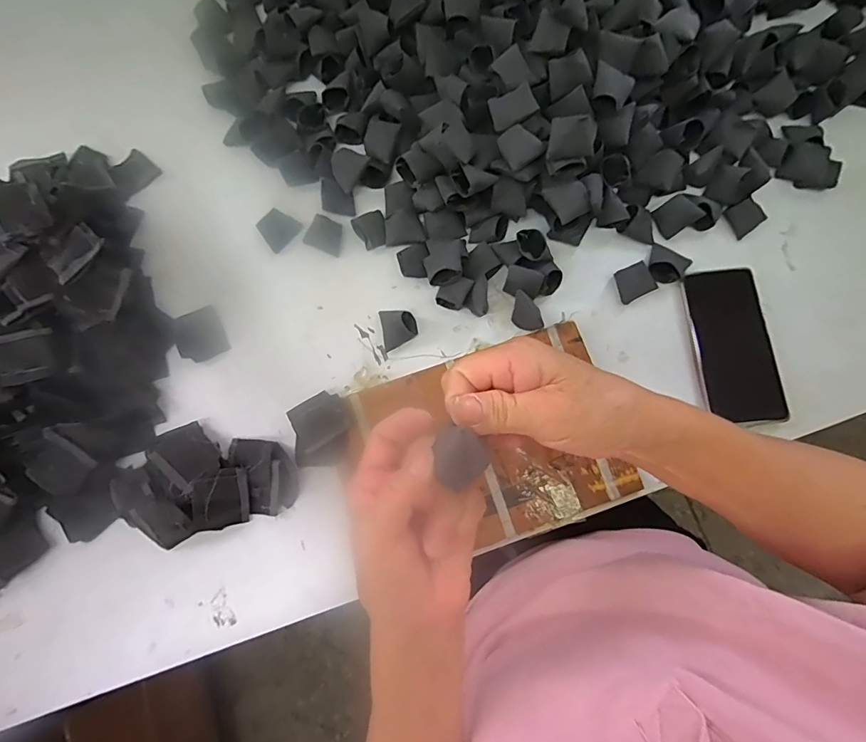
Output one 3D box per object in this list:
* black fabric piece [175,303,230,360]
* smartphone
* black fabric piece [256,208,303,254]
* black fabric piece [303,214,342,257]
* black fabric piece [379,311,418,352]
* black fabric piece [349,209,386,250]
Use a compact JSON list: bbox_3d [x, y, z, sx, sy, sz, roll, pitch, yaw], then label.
[{"bbox_3d":[-0.248,-0.039,0.484,0.048,0.004,0.056,-24,79,-18],"label":"black fabric piece"},{"bbox_3d":[0.306,-0.026,0.461,0.076,0.014,0.157,-6,77,0],"label":"smartphone"},{"bbox_3d":[-0.168,-0.157,0.498,0.041,0.025,0.031,-40,79,-7],"label":"black fabric piece"},{"bbox_3d":[-0.117,-0.149,0.496,0.042,0.012,0.035,25,79,7],"label":"black fabric piece"},{"bbox_3d":[-0.035,-0.047,0.468,0.036,0.029,0.041,-11,77,-1],"label":"black fabric piece"},{"bbox_3d":[-0.068,-0.155,0.500,0.034,0.009,0.041,-18,78,-2],"label":"black fabric piece"}]

